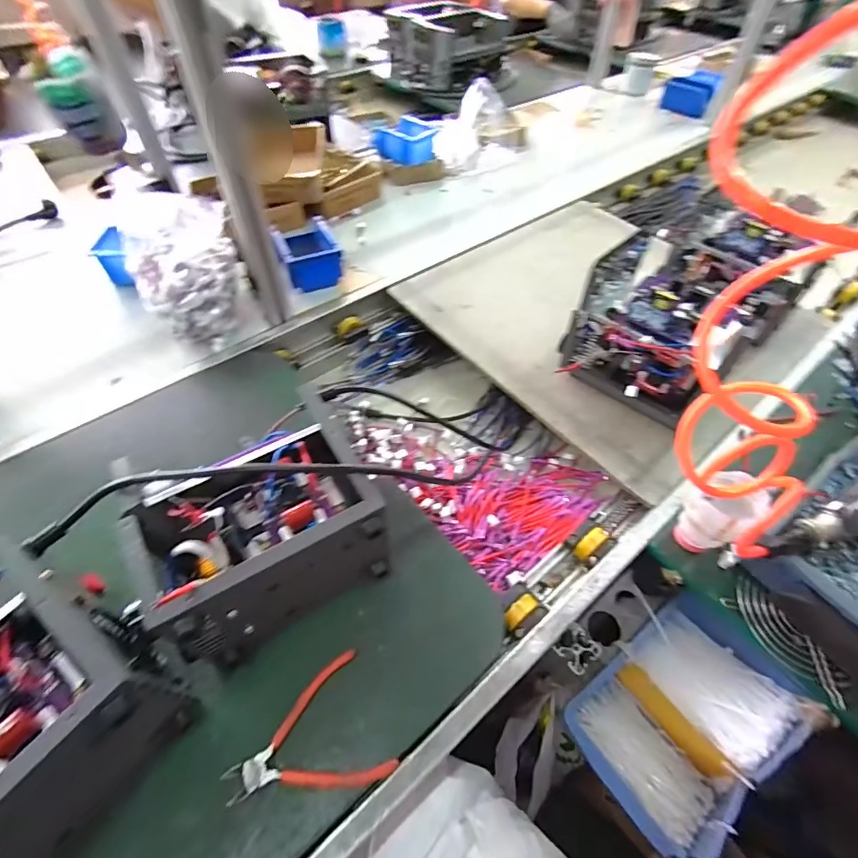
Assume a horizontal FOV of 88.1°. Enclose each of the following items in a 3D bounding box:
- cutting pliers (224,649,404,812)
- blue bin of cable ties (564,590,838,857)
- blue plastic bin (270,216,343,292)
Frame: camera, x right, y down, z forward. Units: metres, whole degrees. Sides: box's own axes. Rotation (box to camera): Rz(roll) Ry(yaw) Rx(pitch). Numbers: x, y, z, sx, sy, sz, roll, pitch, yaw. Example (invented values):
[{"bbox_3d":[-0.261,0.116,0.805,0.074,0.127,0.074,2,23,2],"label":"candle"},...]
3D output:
[{"bbox_3d":[-0.114,0.300,0.417,0.138,0.019,0.111,-25,58,-19],"label":"cutting pliers"},{"bbox_3d":[0.286,0.317,0.497,0.245,0.079,0.165,-30,60,-22],"label":"blue bin of cable ties"},{"bbox_3d":[-0.227,-0.327,0.838,0.102,0.080,0.139,-19,56,-15],"label":"blue plastic bin"}]

